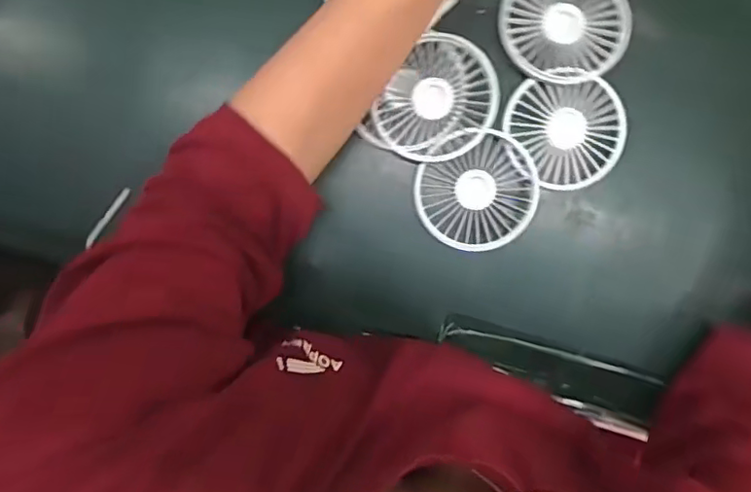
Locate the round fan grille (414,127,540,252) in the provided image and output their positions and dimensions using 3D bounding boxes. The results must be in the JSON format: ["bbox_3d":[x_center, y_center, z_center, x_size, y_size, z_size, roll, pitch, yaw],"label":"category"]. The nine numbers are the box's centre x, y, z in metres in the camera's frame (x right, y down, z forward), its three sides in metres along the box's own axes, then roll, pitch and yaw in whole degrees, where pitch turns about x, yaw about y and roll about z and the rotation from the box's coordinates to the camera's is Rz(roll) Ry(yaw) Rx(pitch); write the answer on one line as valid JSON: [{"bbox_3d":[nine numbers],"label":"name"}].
[{"bbox_3d":[0.075,-0.041,0.435,0.086,0.022,0.086,0,95,1],"label":"round fan grille"}]

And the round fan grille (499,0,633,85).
[{"bbox_3d":[0.137,-0.163,0.423,0.090,0.005,0.085,0,94,-1],"label":"round fan grille"}]

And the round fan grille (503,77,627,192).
[{"bbox_3d":[0.145,-0.086,0.433,0.079,0.009,0.083,0,94,-1],"label":"round fan grille"}]

